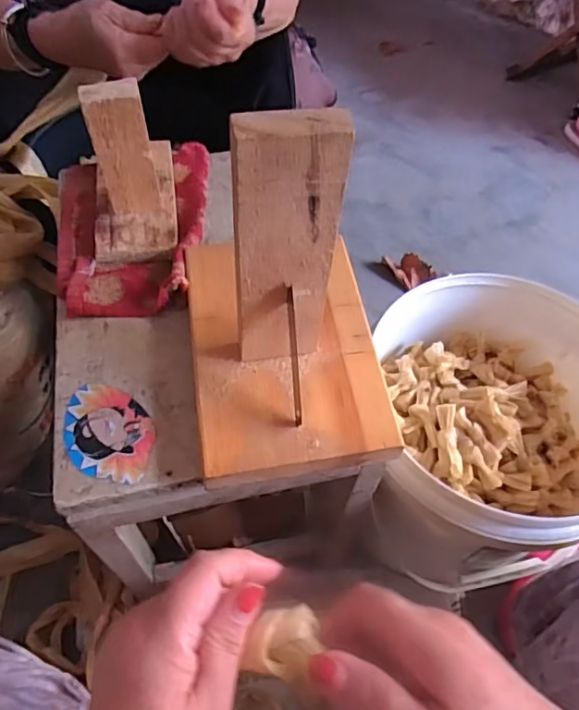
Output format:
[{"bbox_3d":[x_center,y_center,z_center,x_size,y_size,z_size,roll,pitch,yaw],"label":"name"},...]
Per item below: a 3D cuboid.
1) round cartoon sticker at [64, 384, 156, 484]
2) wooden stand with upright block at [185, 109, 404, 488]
[{"bbox_3d":[-0.134,0.057,0.403,0.071,0.004,0.069,3,56,-4],"label":"round cartoon sticker"},{"bbox_3d":[0.000,-0.054,0.345,0.137,0.207,0.189,-7,56,-7],"label":"wooden stand with upright block"}]

